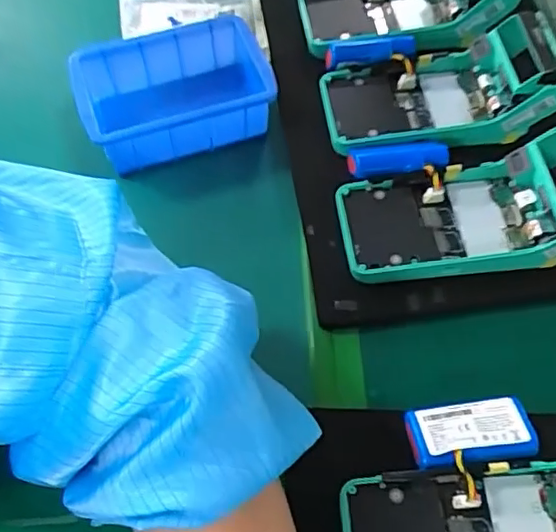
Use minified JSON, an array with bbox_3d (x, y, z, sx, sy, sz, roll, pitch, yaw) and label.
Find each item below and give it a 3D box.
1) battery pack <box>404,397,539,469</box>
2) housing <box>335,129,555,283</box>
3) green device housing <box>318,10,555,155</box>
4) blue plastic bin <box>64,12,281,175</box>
[{"bbox_3d":[0.109,0.094,0.331,0.069,0.013,0.034,-6,63,-4],"label":"battery pack"},{"bbox_3d":[0.130,-0.040,0.385,0.172,0.066,0.076,-7,63,-4],"label":"housing"},{"bbox_3d":[0.122,-0.126,0.443,0.171,0.057,0.084,-10,62,9],"label":"green device housing"},{"bbox_3d":[-0.080,-0.137,0.465,0.147,0.055,0.096,-18,64,-10],"label":"blue plastic bin"}]

